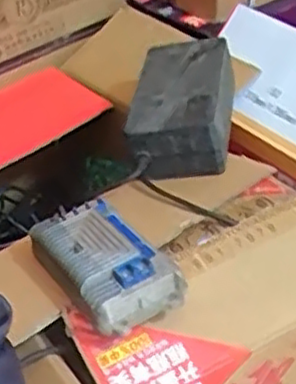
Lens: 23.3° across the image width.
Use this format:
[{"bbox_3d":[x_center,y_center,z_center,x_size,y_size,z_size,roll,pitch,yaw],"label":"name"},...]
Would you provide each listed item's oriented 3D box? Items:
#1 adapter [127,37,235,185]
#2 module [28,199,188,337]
[{"bbox_3d":[0.040,-0.100,0.833,0.110,0.073,0.182,5,40,8],"label":"adapter"},{"bbox_3d":[-0.041,0.059,0.675,0.094,0.037,0.161,-23,44,-24],"label":"module"}]

